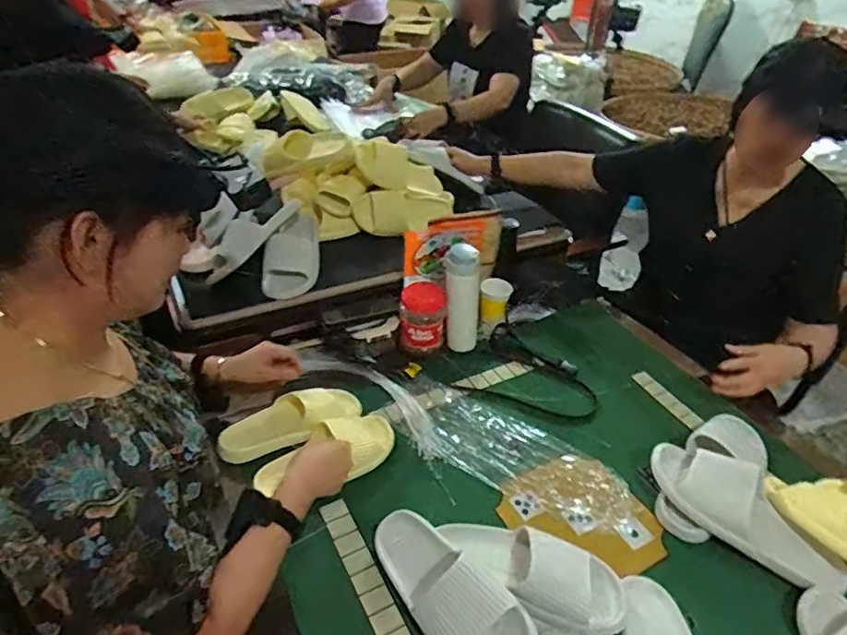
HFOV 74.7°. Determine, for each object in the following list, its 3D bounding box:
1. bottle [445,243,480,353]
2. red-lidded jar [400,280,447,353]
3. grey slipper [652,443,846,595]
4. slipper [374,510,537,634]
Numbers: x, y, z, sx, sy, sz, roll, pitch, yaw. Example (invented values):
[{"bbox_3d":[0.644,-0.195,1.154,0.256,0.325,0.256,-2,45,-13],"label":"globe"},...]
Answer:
[{"bbox_3d":[0.078,-0.034,1.139,0.079,0.220,0.069,7,37,4],"label":"bottle"},{"bbox_3d":[-0.002,0.000,1.154,0.087,0.115,0.111,1,37,-4],"label":"red-lidded jar"},{"bbox_3d":[0.478,0.291,0.832,0.103,0.076,0.288,-26,46,-34],"label":"grey slipper"},{"bbox_3d":[0.025,0.338,0.707,0.106,0.075,0.261,-38,48,-15],"label":"slipper"}]

